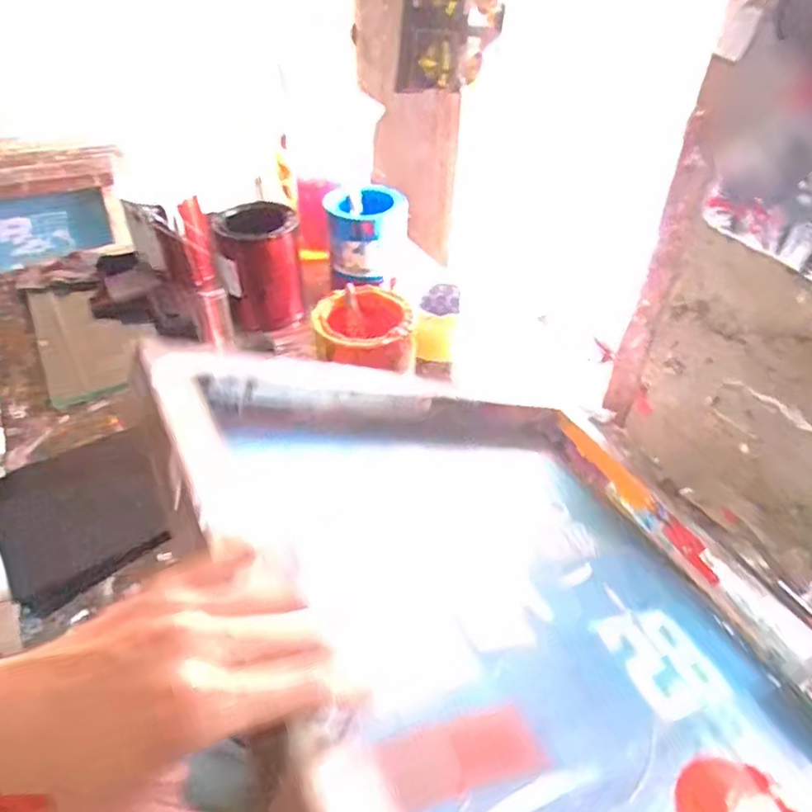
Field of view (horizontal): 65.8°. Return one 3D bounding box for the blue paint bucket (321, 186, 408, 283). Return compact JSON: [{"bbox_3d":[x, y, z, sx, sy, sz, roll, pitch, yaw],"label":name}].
[{"bbox_3d":[-0.055,-0.241,0.891,0.108,0.109,0.107,1,42,-1],"label":"blue paint bucket"}]

